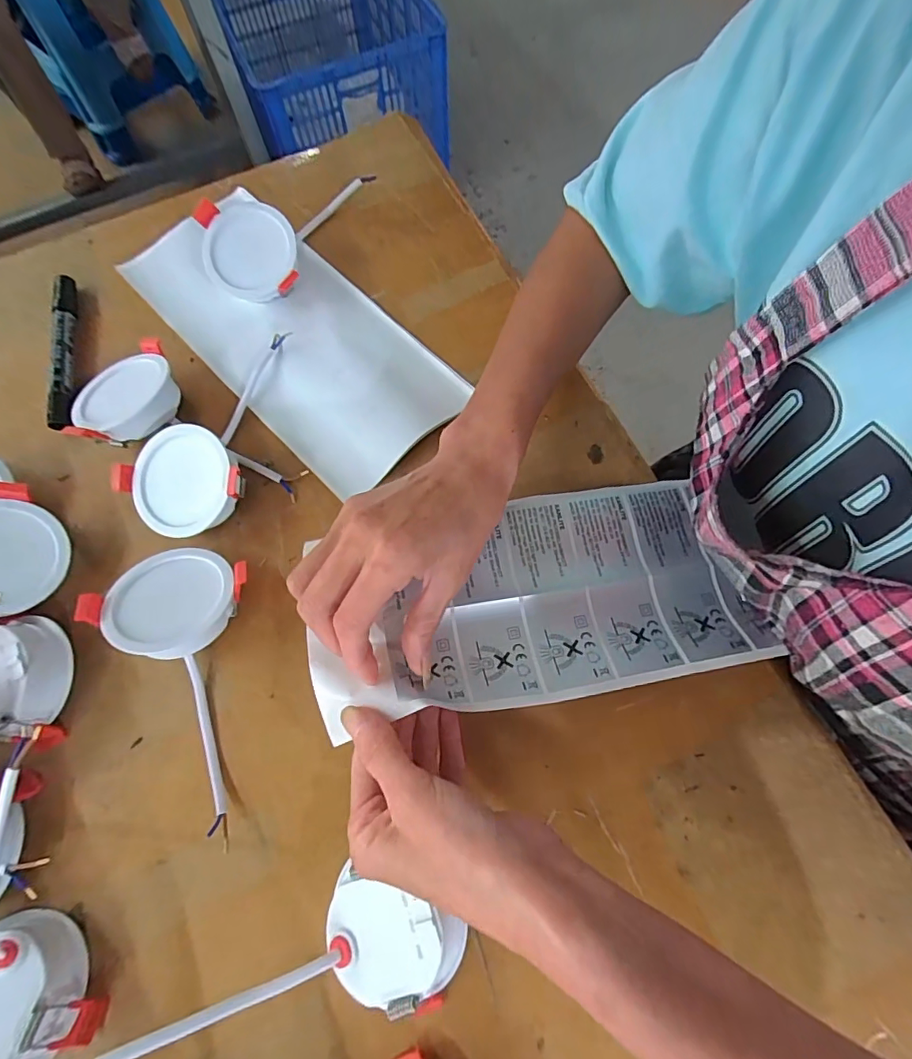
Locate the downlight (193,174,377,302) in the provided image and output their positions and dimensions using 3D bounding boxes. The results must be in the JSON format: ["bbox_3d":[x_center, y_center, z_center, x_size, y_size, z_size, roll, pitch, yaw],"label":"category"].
[{"bbox_3d":[-0.123,-0.234,0.392,0.151,0.039,0.085,-28,72,-8],"label":"downlight"}]

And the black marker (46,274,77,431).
[{"bbox_3d":[-0.301,-0.137,0.381,0.019,0.016,0.138,-12,71,-2],"label":"black marker"}]

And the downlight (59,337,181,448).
[{"bbox_3d":[-0.233,-0.092,0.356,0.072,0.034,0.068,-29,73,-8],"label":"downlight"}]

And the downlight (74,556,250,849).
[{"bbox_3d":[-0.172,0.091,0.288,0.088,0.042,0.165,1,71,2],"label":"downlight"}]

